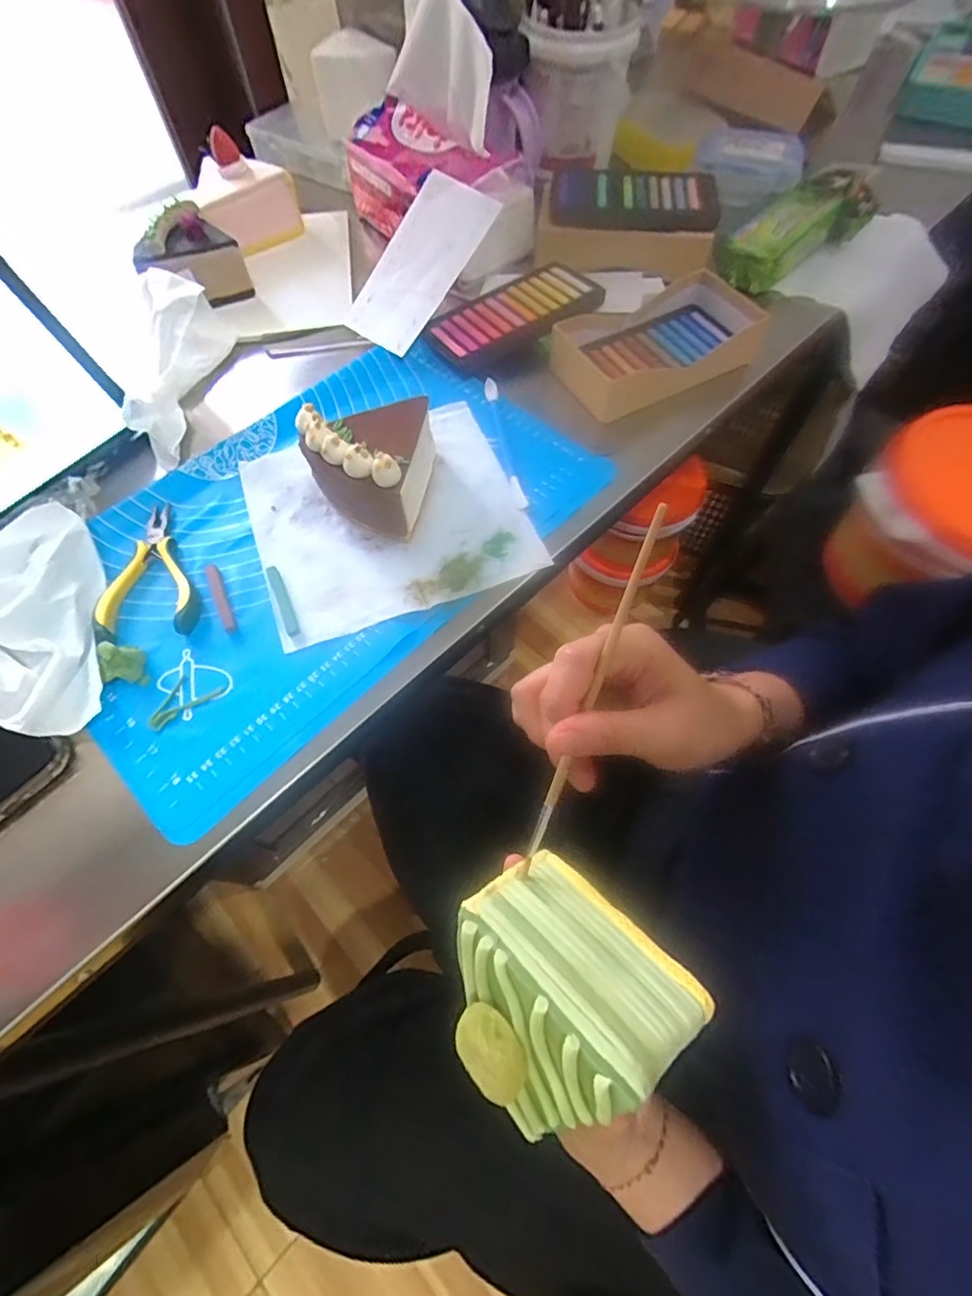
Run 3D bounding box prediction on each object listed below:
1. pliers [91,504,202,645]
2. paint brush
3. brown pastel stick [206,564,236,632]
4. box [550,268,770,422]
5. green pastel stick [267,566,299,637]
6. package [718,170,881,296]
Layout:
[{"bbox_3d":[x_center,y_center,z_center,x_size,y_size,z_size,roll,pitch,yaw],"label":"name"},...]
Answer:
[{"bbox_3d":[-0.239,-0.057,0.382,0.061,0.014,0.114,-12,65,-7],"label":"pliers"},{"bbox_3d":[0.042,0.024,0.222,0.005,0.004,0.155,20,101,9],"label":"paint brush"},{"bbox_3d":[-0.183,-0.036,0.371,0.009,0.004,0.061,-25,67,-12],"label":"brown pastel stick"},{"bbox_3d":[0.146,-0.264,0.467,0.173,0.036,0.100,-27,67,-13],"label":"box"},{"bbox_3d":[-0.141,-0.034,0.374,0.008,0.004,0.059,-23,66,-12],"label":"green pastel stick"},{"bbox_3d":[0.301,-0.405,0.529,0.163,0.052,0.071,-35,69,-16],"label":"package"}]

